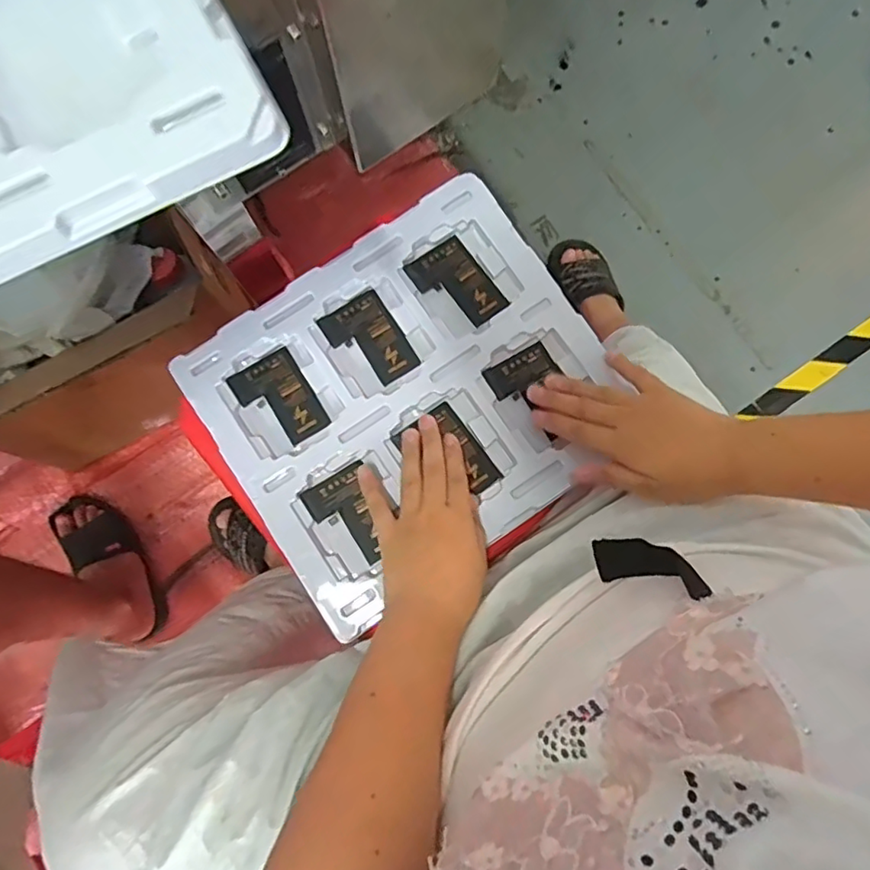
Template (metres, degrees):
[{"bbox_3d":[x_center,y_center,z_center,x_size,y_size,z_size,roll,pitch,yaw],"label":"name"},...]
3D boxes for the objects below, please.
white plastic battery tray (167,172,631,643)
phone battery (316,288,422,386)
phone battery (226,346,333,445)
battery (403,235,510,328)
[{"bbox_3d":[-0.021,-0.034,0.493,0.311,0.020,0.270,-34,81,-5],"label":"white plastic battery tray"},{"bbox_3d":[-0.057,-0.081,0.506,0.057,0.005,0.081,-33,81,-5],"label":"phone battery"},{"bbox_3d":[-0.133,-0.030,0.499,0.057,0.007,0.079,-32,81,-5],"label":"phone battery"},{"bbox_3d":[0.020,-0.131,0.511,0.057,0.005,0.080,-37,84,-9],"label":"battery"}]

